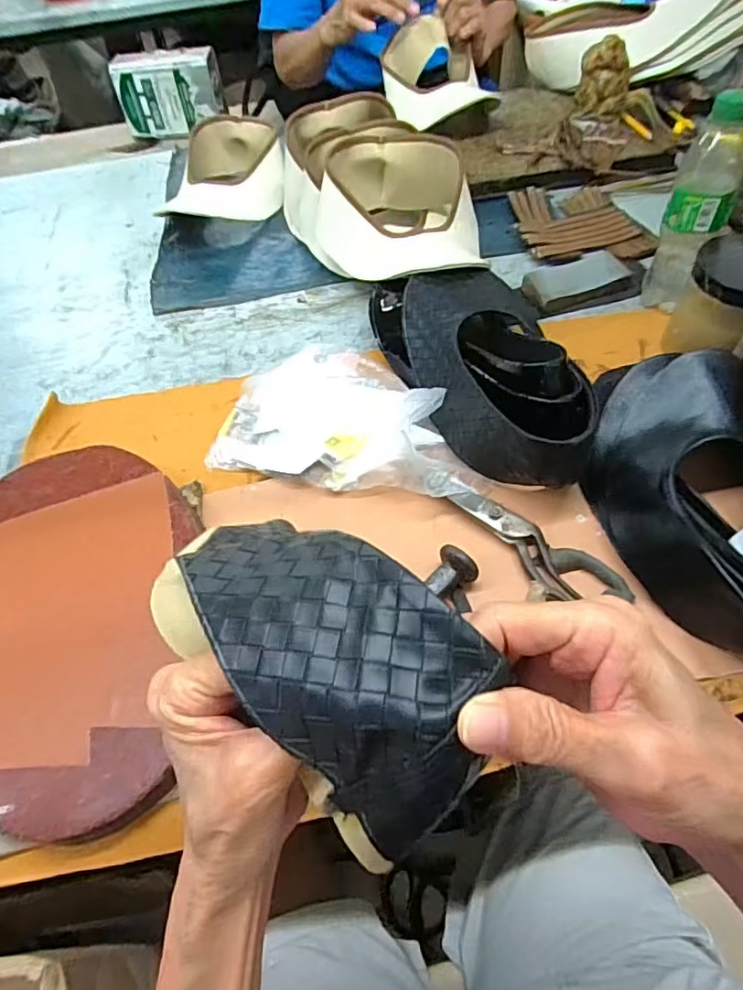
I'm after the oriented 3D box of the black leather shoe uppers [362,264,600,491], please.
[{"bbox_3d":[0.111,-0.116,0.497,0.133,0.092,0.260,-24,57,-11],"label":"black leather shoe uppers"}]

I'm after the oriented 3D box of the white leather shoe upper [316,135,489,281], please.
[{"bbox_3d":[0.030,-0.304,0.618,0.179,0.114,0.123,-7,56,1],"label":"white leather shoe upper"}]

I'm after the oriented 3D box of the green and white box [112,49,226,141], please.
[{"bbox_3d":[-0.476,-0.955,1.337,0.246,0.148,0.078,0,55,5],"label":"green and white box"}]

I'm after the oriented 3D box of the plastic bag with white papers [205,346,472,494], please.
[{"bbox_3d":[-0.021,-0.071,0.508,0.225,0.044,0.144,11,58,13],"label":"plastic bag with white papers"}]

